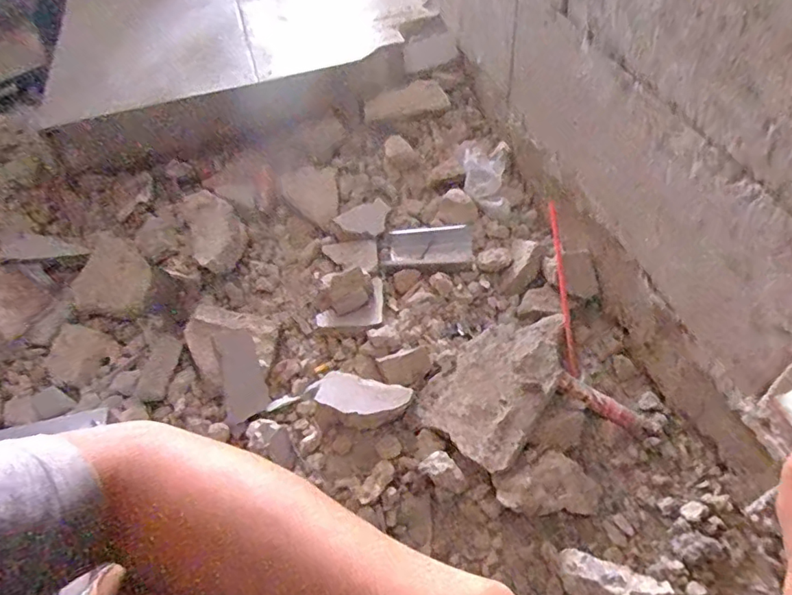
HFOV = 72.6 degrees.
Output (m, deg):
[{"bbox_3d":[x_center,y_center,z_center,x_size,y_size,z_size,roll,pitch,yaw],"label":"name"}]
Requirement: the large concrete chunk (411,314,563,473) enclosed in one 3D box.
[{"bbox_3d":[0.146,0.098,0.719,0.145,0.051,0.242,32,60,28],"label":"large concrete chunk"}]

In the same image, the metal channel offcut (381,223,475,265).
[{"bbox_3d":[0.055,-0.080,0.924,0.149,0.037,0.082,-7,49,0],"label":"metal channel offcut"}]

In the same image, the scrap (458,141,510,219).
[{"bbox_3d":[0.158,-0.219,0.958,0.086,0.078,0.152,-1,50,5],"label":"scrap"}]

